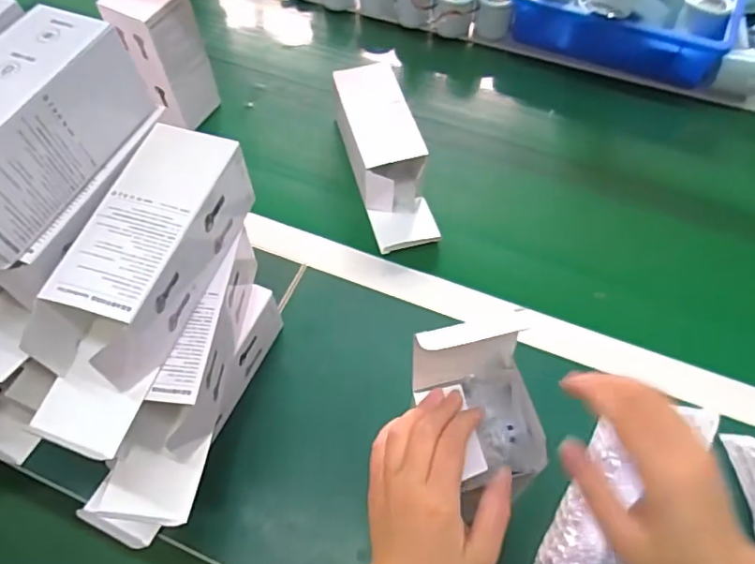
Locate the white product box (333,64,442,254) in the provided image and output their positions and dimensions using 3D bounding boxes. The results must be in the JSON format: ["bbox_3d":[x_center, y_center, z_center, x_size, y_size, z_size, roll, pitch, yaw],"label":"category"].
[{"bbox_3d":[0.007,-0.152,0.660,0.079,0.066,0.225,-11,61,-9],"label":"white product box"}]

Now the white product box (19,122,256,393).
[{"bbox_3d":[-0.167,-0.021,0.413,0.076,0.074,0.189,17,61,7],"label":"white product box"}]

